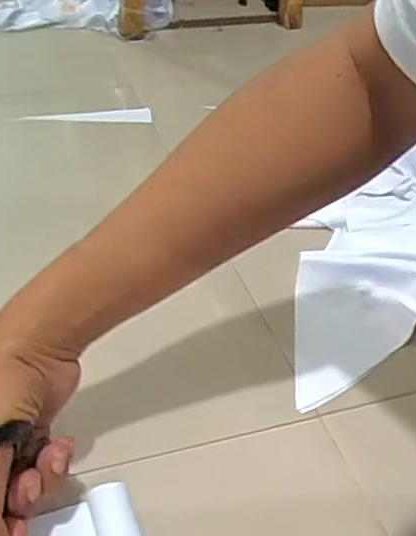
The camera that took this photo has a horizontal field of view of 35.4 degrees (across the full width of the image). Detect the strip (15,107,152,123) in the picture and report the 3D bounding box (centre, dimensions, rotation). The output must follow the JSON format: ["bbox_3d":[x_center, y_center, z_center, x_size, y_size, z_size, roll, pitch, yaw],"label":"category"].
[{"bbox_3d":[-0.157,-0.196,0.841,0.165,0.007,0.033,-4,40,-12],"label":"strip"}]

